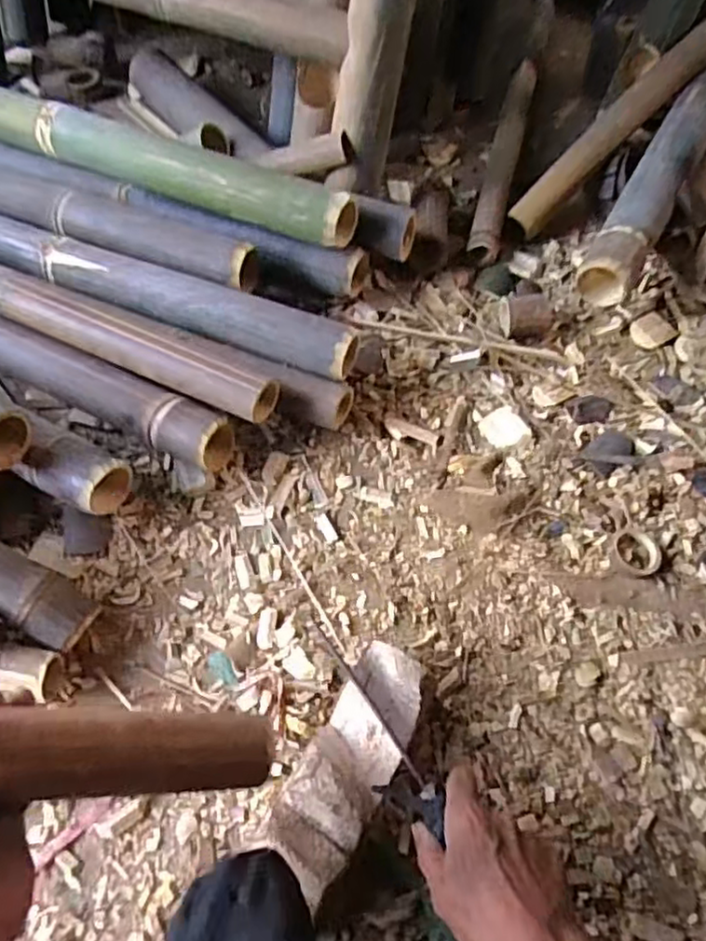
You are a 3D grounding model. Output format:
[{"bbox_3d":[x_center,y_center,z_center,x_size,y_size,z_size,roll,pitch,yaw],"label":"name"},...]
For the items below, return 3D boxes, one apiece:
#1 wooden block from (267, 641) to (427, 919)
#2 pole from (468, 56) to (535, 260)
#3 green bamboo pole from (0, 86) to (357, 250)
[{"bbox_3d":[-0.003,0.250,0.576,0.072,0.058,0.193,28,64,14],"label":"wooden block"},{"bbox_3d":[0.230,-0.478,1.013,0.048,0.041,0.453,13,61,7],"label":"pole"},{"bbox_3d":[-0.602,-0.539,0.943,1.330,0.076,0.088,23,63,12],"label":"green bamboo pole"}]

